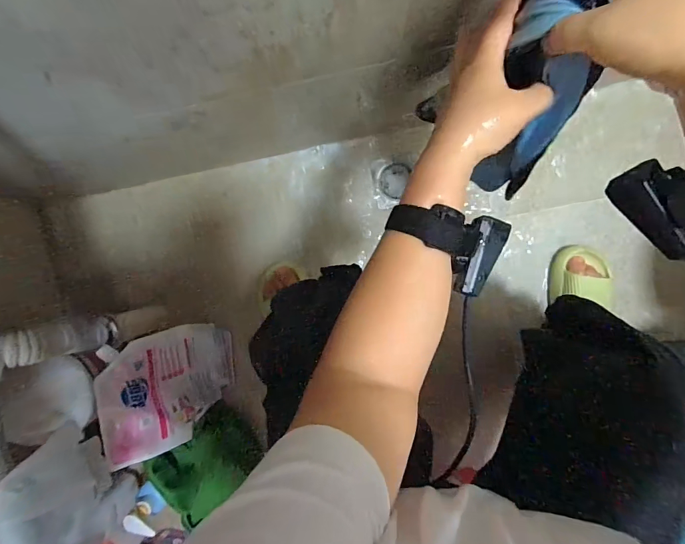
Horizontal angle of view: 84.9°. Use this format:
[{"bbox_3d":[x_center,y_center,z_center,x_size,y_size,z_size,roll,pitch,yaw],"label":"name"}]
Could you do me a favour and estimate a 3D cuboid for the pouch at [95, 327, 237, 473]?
[{"bbox_3d":[-0.291,0.197,0.669,0.038,0.263,0.198,0,98,29],"label":"pouch"}]

